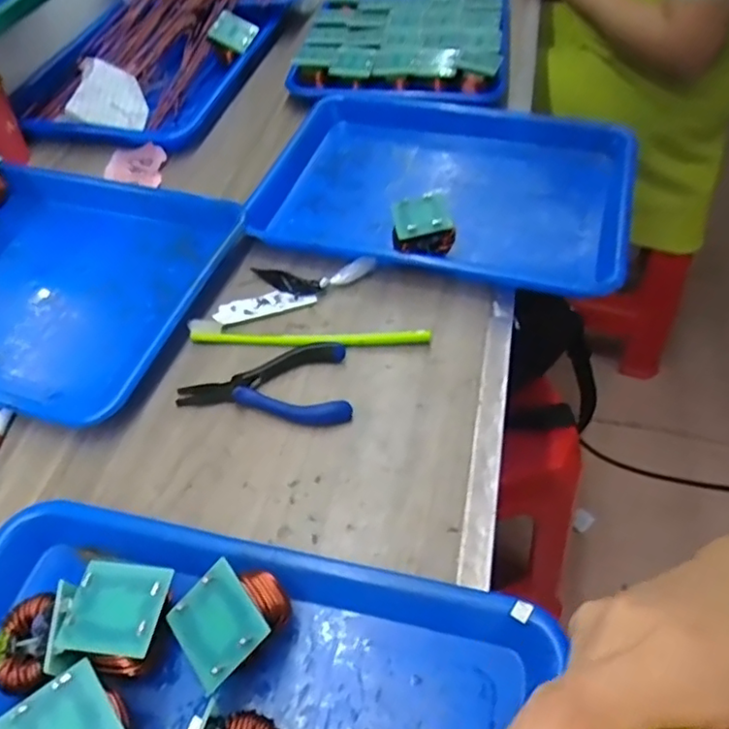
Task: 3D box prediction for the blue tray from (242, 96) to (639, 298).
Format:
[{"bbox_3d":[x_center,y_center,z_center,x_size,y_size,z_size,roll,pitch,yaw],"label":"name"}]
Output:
[{"bbox_3d":[0.083,-0.171,0.590,0.324,0.057,0.267,13,45,12],"label":"blue tray"}]

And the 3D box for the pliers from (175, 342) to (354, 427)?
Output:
[{"bbox_3d":[-0.073,0.014,0.447,0.123,0.010,0.069,-4,51,0],"label":"pliers"}]

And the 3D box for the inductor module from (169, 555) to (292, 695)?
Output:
[{"bbox_3d":[-0.066,0.134,0.323,0.048,0.040,0.046,-47,60,2],"label":"inductor module"}]

